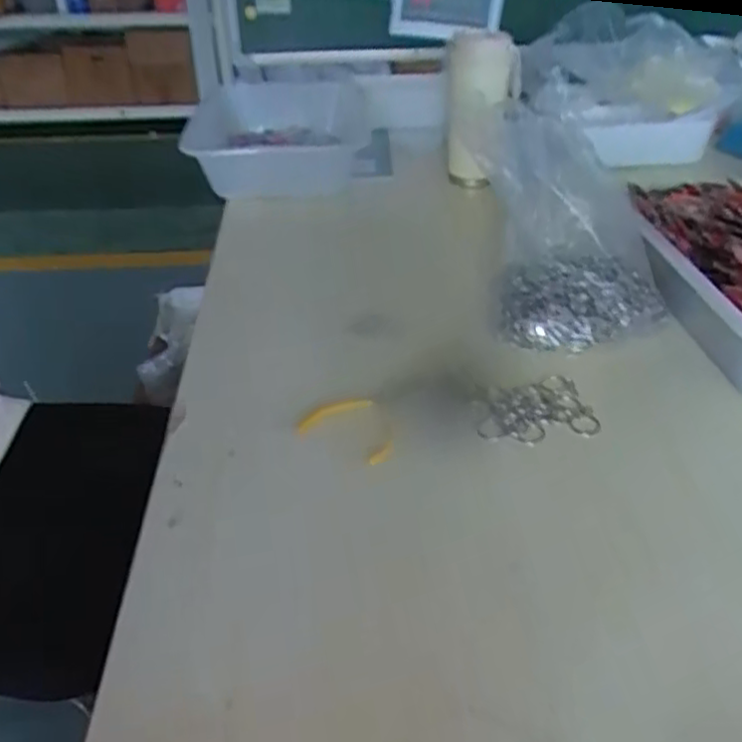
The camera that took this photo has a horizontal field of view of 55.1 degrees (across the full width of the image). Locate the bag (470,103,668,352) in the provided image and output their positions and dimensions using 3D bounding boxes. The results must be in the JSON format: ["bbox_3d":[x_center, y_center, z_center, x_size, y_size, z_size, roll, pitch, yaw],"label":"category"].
[{"bbox_3d":[0.186,-0.127,0.661,0.155,0.174,0.164,-2,34,0],"label":"bag"}]

